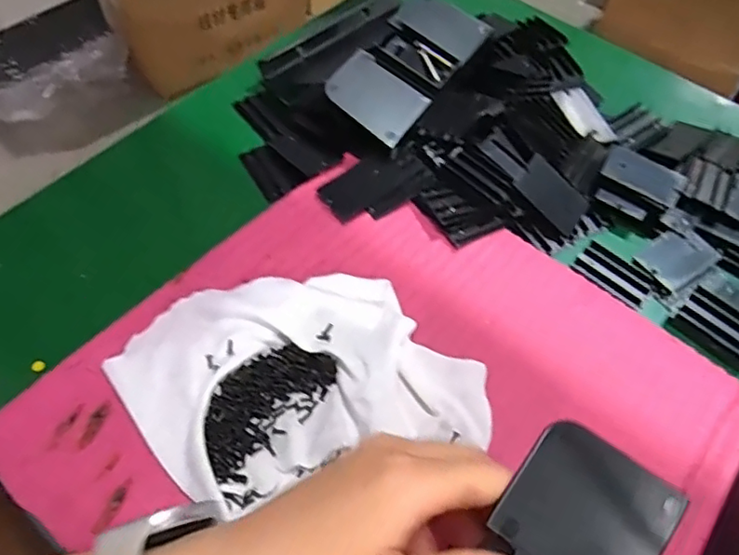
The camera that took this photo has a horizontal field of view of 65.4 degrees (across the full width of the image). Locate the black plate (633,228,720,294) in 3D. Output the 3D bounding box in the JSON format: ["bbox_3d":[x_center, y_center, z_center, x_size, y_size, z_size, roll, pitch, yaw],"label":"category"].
[{"bbox_3d":[0.221,-0.015,0.411,0.051,0.006,0.038,-31,64,-20],"label":"black plate"}]

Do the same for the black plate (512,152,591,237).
[{"bbox_3d":[0.135,-0.061,0.424,0.056,0.004,0.039,41,65,-3],"label":"black plate"}]

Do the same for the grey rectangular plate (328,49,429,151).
[{"bbox_3d":[0.005,-0.137,0.439,0.070,0.007,0.060,37,63,-1],"label":"grey rectangular plate"}]

